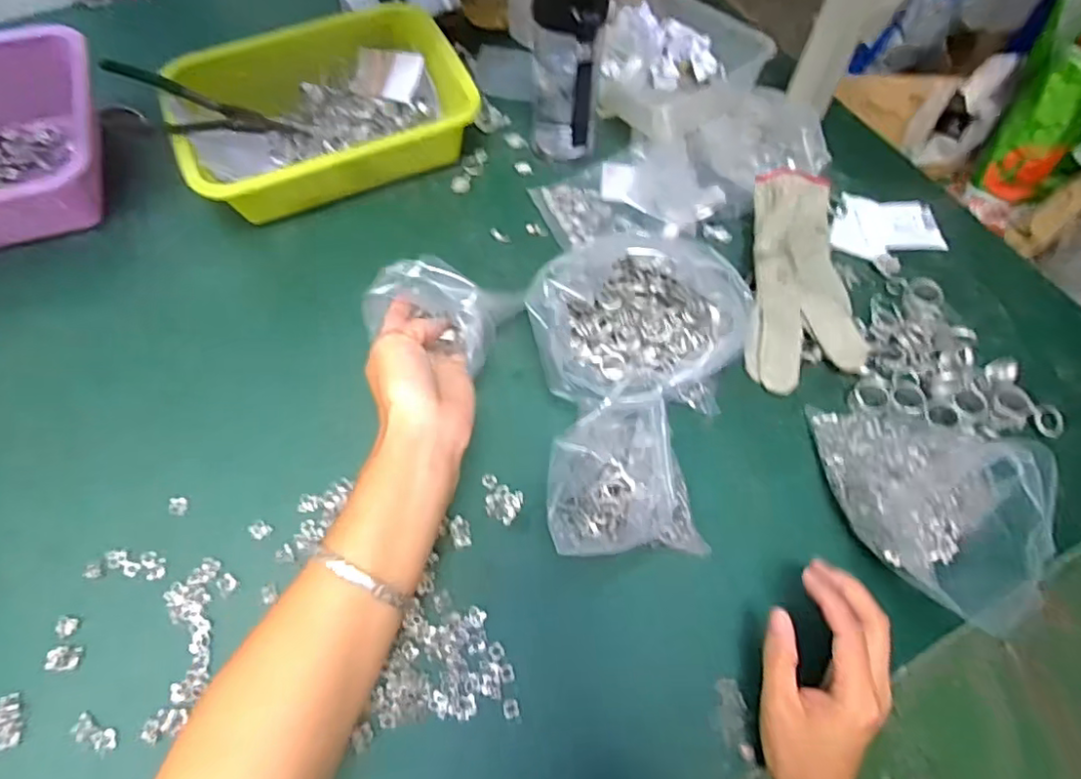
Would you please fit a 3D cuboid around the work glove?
[{"bbox_3d":[0.228,-0.093,0.526,0.096,0.043,0.201,5,77,2],"label":"work glove"}]

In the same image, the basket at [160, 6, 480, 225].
[{"bbox_3d":[-0.217,-0.271,0.611,0.268,0.090,0.185,-24,64,-14],"label":"basket"}]

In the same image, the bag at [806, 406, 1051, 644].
[{"bbox_3d":[0.263,0.070,0.409,0.080,0.093,0.172,-5,61,-4],"label":"bag"}]

